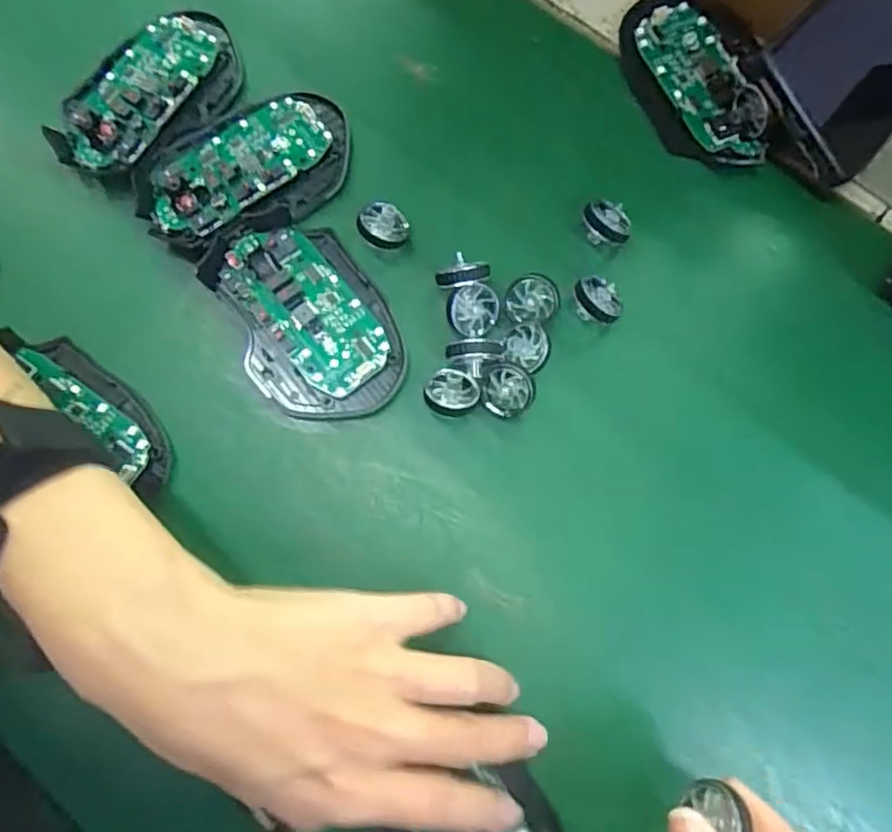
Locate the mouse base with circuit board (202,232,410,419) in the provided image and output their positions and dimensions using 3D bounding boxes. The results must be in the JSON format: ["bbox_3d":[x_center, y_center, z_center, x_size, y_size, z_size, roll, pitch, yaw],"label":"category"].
[{"bbox_3d":[-0.070,-0.050,0.315,0.075,0.013,0.114,-32,82,-12],"label":"mouse base with circuit board"}]

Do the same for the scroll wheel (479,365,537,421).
[{"bbox_3d":[0.029,-0.012,0.298,0.025,0.007,0.023,6,76,-5],"label":"scroll wheel"}]

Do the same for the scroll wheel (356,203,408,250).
[{"bbox_3d":[-0.032,-0.097,0.325,0.022,0.006,0.026,-39,88,-8],"label":"scroll wheel"}]

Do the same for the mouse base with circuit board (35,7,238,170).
[{"bbox_3d":[-0.163,-0.179,0.352,0.072,0.016,0.116,39,76,6],"label":"mouse base with circuit board"}]

